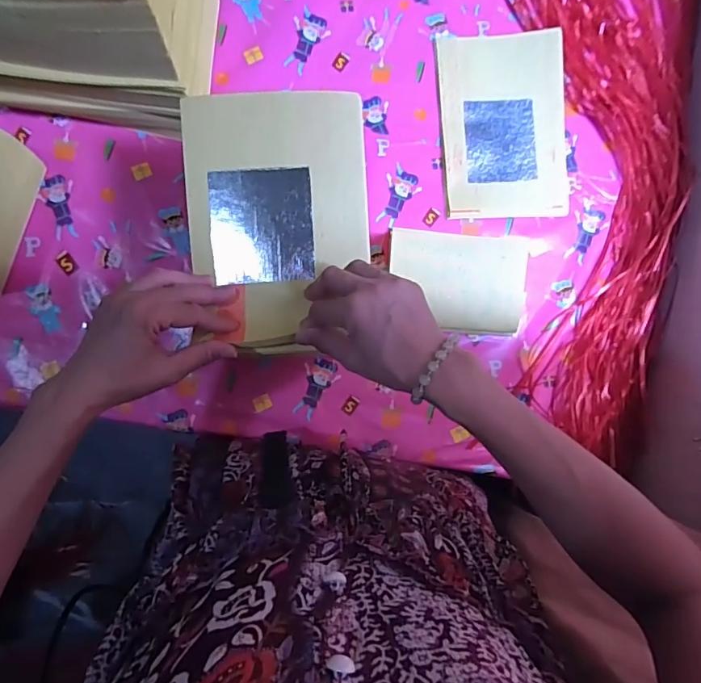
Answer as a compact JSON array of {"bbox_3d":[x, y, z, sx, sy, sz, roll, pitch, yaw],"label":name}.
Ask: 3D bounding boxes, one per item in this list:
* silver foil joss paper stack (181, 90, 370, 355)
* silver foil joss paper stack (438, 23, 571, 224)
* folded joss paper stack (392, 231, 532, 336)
[{"bbox_3d":[-0.063,-0.104,0.435,0.157,0.021,0.220,-4,90,-4],"label":"silver foil joss paper stack"},{"bbox_3d":[0.196,-0.277,0.628,0.160,0.010,0.231,-4,90,-4],"label":"silver foil joss paper stack"},{"bbox_3d":[0.125,-0.071,0.599,0.161,0.053,0.109,5,90,-4],"label":"folded joss paper stack"}]

